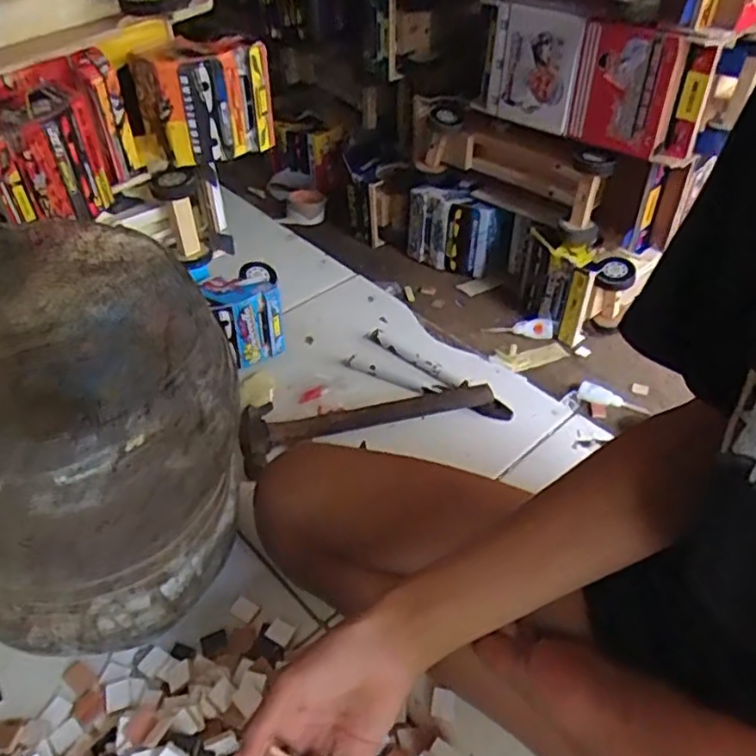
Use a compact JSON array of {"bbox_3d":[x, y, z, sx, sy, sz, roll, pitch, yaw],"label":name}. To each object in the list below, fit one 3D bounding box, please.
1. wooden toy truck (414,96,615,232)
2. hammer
[{"bbox_3d":[0.194,-0.353,1.081,0.083,0.139,0.386,-33,53,-29],"label":"wooden toy truck"},{"bbox_3d":[-0.020,0.032,0.787,0.297,0.023,0.101,-16,46,-16],"label":"hammer"}]

